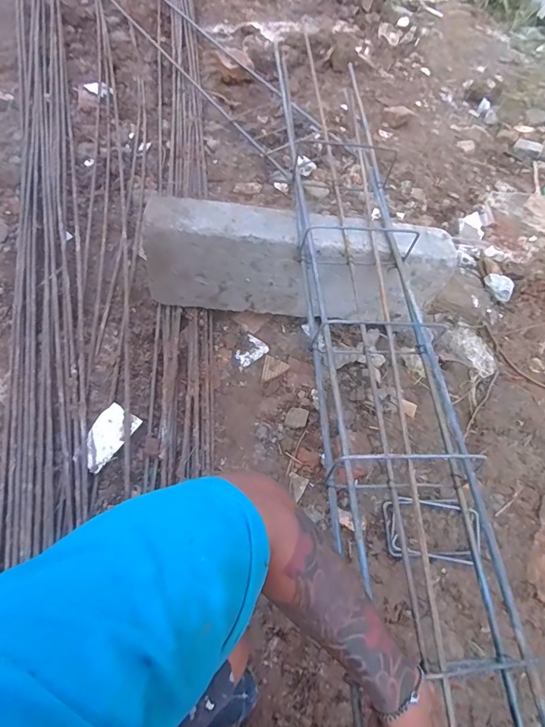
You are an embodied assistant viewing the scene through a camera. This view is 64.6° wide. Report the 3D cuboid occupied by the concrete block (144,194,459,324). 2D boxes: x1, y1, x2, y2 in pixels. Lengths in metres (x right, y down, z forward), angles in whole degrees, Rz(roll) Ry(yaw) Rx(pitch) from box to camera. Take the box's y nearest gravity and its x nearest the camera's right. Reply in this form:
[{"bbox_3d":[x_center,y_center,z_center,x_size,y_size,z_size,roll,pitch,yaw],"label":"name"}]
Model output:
[{"bbox_3d":[0.056,-0.199,0.867,0.585,0.209,0.114,5,55,-1],"label":"concrete block"}]

